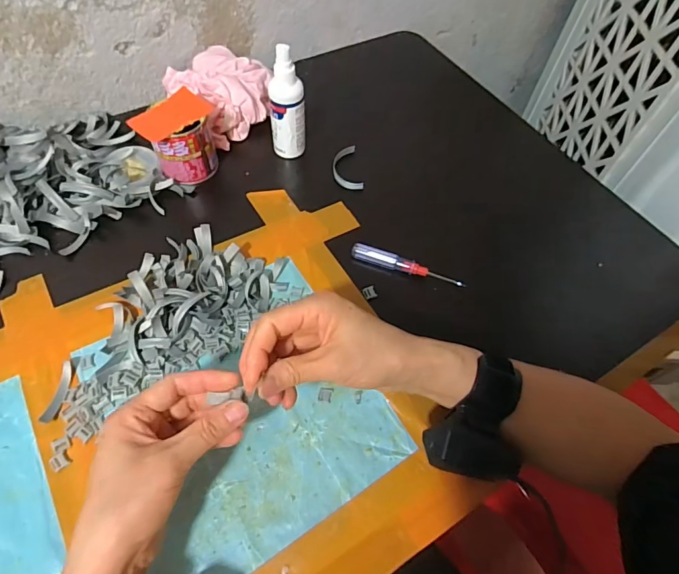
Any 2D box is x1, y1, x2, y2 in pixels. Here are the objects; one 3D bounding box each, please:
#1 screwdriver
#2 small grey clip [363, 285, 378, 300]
[{"bbox_3d":[0.072,-0.021,0.452,0.121,0.015,0.012,20,59,9],"label":"screwdriver"},{"bbox_3d":[0.031,0.006,0.440,0.012,0.006,0.013,-18,61,-14],"label":"small grey clip"}]

